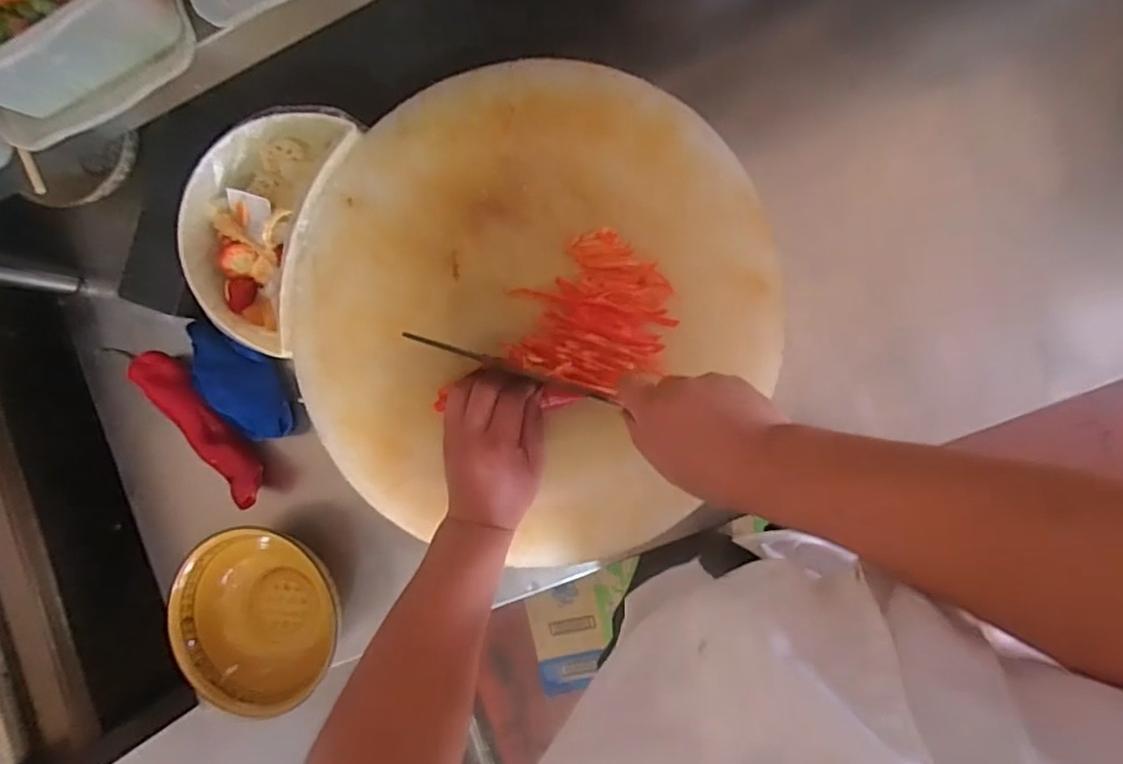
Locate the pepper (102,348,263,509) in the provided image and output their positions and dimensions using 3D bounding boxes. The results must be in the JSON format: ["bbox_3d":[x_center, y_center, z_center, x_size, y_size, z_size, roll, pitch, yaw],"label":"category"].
[{"bbox_3d":[-0.397,0.036,0.680,0.226,0.034,0.045,44,96,7],"label":"pepper"}]

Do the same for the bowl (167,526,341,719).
[{"bbox_3d":[-0.313,0.245,0.662,0.176,0.071,0.178,0,90,10],"label":"bowl"}]

